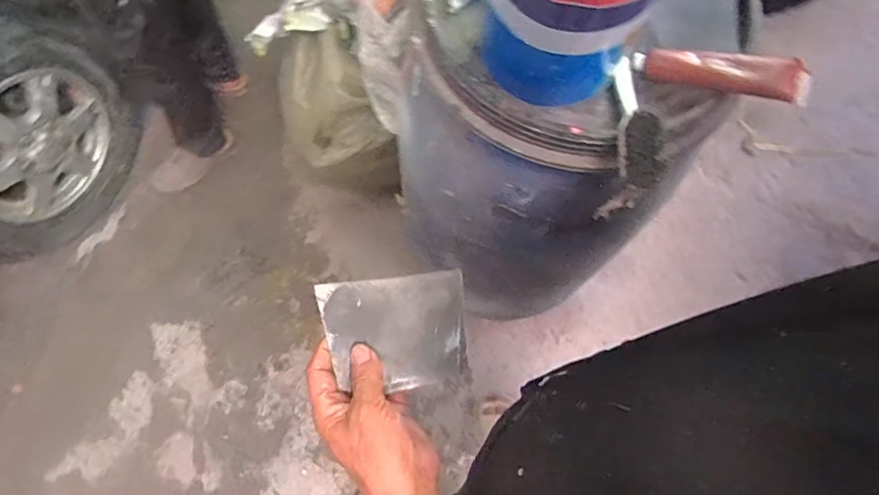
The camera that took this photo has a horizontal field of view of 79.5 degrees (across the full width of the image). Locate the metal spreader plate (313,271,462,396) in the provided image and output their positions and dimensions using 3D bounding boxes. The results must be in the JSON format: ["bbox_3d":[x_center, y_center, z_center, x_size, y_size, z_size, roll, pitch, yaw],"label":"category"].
[{"bbox_3d":[-0.036,0.071,0.450,0.121,0.007,0.092,-6,87,-13],"label":"metal spreader plate"}]

